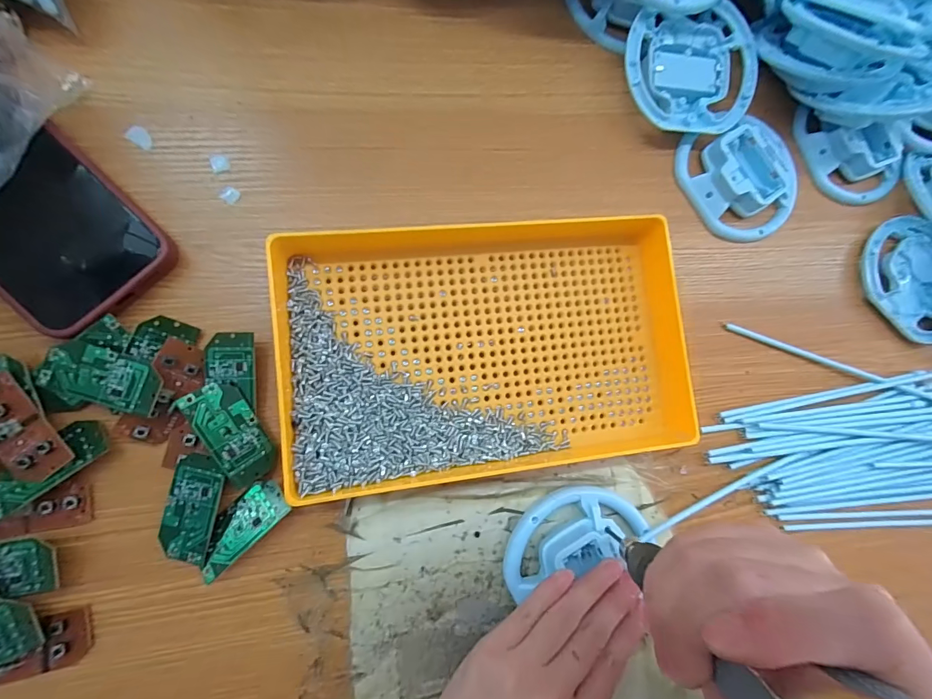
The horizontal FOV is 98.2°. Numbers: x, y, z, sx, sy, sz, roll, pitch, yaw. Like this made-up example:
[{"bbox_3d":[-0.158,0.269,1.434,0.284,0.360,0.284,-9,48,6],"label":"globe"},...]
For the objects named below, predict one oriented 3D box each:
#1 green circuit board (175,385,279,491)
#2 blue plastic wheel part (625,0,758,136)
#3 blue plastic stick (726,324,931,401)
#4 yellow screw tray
[{"bbox_3d":[-0.135,0.049,0.234,0.030,0.004,0.060,-33,98,-33],"label":"green circuit board"},{"bbox_3d":[0.166,-0.209,0.305,0.103,0.028,0.088,-3,85,-8],"label":"blue plastic wheel part"},{"bbox_3d":[0.287,0.011,0.314,0.188,0.011,0.007,18,82,-5],"label":"blue plastic stick"},{"bbox_3d":[0.015,-0.006,0.256,0.247,0.036,0.165,-4,85,-8],"label":"yellow screw tray"}]

